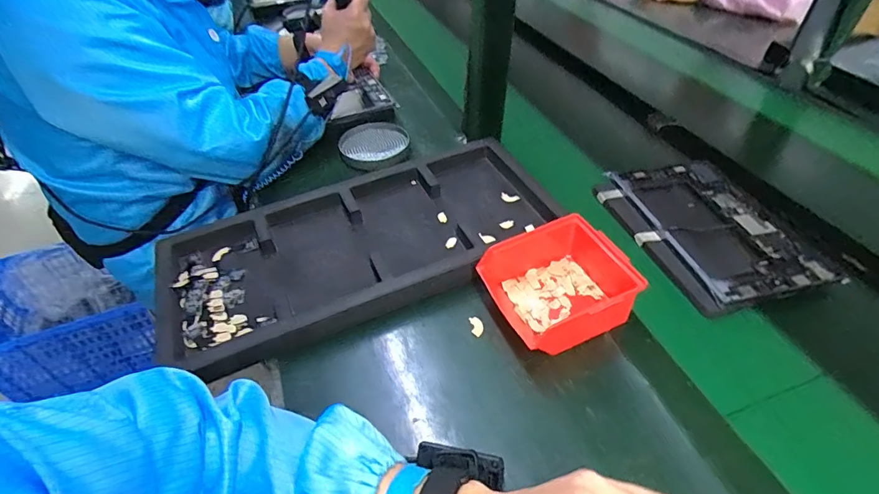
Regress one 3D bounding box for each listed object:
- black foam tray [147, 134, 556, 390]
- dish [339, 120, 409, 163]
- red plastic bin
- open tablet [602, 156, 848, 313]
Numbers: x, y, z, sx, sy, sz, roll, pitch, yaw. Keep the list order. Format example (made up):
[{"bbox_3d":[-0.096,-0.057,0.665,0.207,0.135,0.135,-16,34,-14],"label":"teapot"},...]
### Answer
[{"bbox_3d":[-0.092,-0.011,0.576,0.497,0.033,0.234,-18,47,-14],"label":"black foam tray"},{"bbox_3d":[-0.119,-0.186,0.783,0.112,0.025,0.106,-1,45,2],"label":"dish"},{"bbox_3d":[0.137,0.040,0.494,0.150,0.069,0.126,-20,47,-15],"label":"red plastic bin"},{"bbox_3d":[0.364,-0.030,0.601,0.151,0.016,0.254,-12,46,-9],"label":"open tablet"}]

